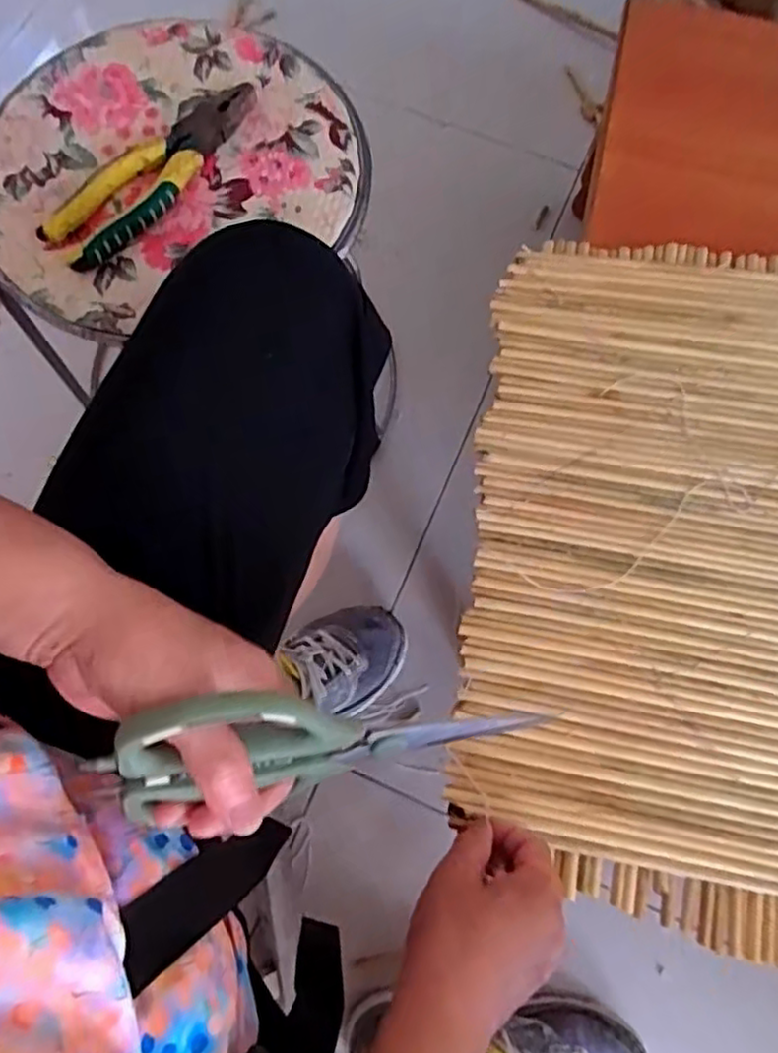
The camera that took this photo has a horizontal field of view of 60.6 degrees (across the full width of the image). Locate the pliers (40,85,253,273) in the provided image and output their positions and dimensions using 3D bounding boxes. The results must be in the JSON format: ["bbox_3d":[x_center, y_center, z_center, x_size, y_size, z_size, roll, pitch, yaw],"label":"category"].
[{"bbox_3d":[-0.168,-0.260,0.480,0.060,0.017,0.185,42,77,10],"label":"pliers"}]

